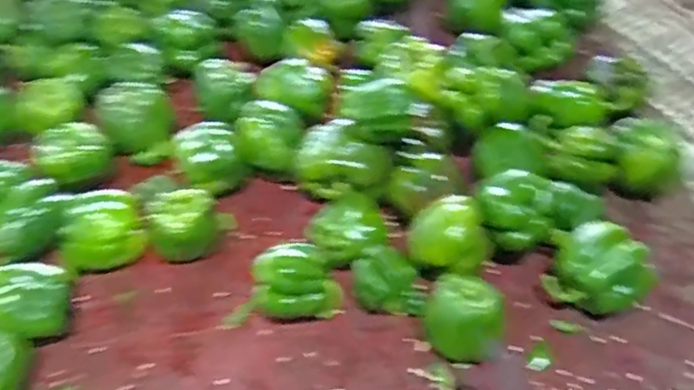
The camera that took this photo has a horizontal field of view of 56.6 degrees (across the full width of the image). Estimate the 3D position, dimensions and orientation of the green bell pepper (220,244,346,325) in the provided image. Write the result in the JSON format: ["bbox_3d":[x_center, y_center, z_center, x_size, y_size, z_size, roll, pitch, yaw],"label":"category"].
[{"bbox_3d":[-0.064,0.085,0.634,0.111,0.063,0.066,-6,50,-2],"label":"green bell pepper"}]

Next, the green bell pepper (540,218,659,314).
[{"bbox_3d":[0.249,0.077,0.635,0.091,0.069,0.086,27,56,23],"label":"green bell pepper"}]

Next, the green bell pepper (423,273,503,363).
[{"bbox_3d":[0.112,0.119,0.605,0.073,0.065,0.070,27,56,22],"label":"green bell pepper"}]

